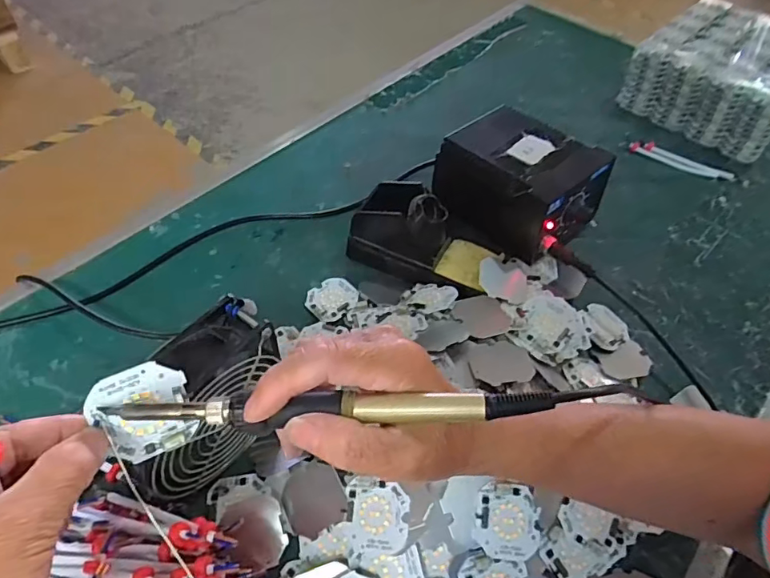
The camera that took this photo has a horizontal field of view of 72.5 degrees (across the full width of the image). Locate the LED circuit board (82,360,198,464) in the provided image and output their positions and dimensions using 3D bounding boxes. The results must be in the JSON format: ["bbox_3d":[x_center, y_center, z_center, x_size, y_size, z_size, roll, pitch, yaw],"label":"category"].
[{"bbox_3d":[-0.119,0.062,0.263,0.042,0.046,0.008,-26,20,-20],"label":"LED circuit board"}]

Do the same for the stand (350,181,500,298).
[{"bbox_3d":[0.036,-0.052,0.511,0.141,0.070,0.080,15,53,8],"label":"stand"}]

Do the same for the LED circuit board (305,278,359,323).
[{"bbox_3d":[-0.050,0.009,0.502,0.047,0.005,0.046,-35,62,-26],"label":"LED circuit board"}]

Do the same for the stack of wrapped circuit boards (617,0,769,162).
[{"bbox_3d":[0.457,-0.292,0.706,0.186,0.079,0.221,37,59,22],"label":"stack of wrapped circuit boards"}]

